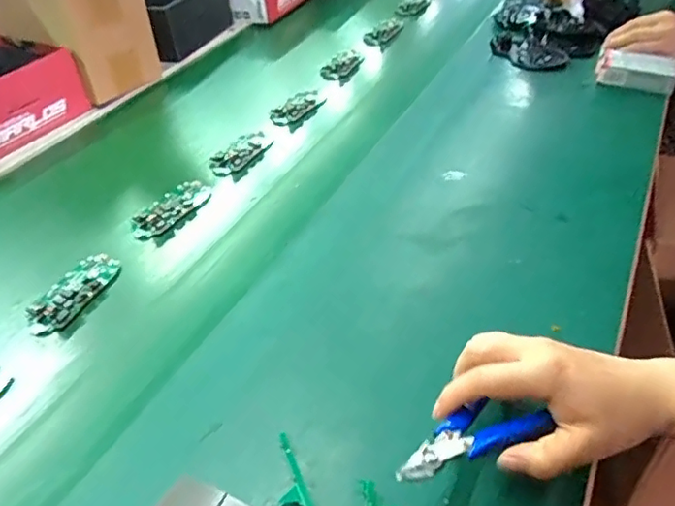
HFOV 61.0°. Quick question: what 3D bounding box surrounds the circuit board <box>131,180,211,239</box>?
[{"bbox_3d":[-0.185,-0.051,0.634,0.045,0.017,0.097,20,47,25],"label":"circuit board"}]

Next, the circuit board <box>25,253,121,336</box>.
[{"bbox_3d":[-0.247,0.035,0.539,0.048,0.014,0.100,13,44,19],"label":"circuit board"}]

